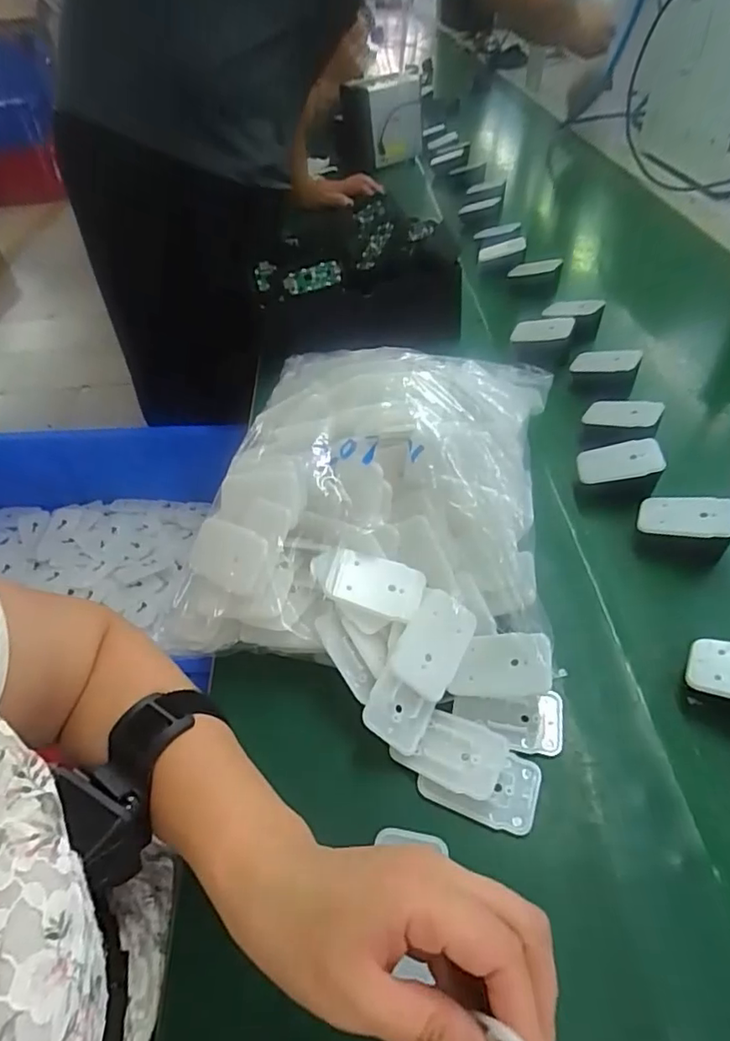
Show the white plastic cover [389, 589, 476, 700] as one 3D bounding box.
[{"bbox_3d":[0.047,0.083,0.380,0.043,0.005,0.067,30,69,1],"label":"white plastic cover"}]

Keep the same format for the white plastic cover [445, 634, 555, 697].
[{"bbox_3d":[0.089,0.095,0.372,0.064,0.007,0.041,-11,52,26],"label":"white plastic cover"}]

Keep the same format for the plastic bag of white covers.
[{"bbox_3d":[0.010,-0.037,0.468,0.260,0.114,0.321,5,48,11],"label":"plastic bag of white covers"}]

